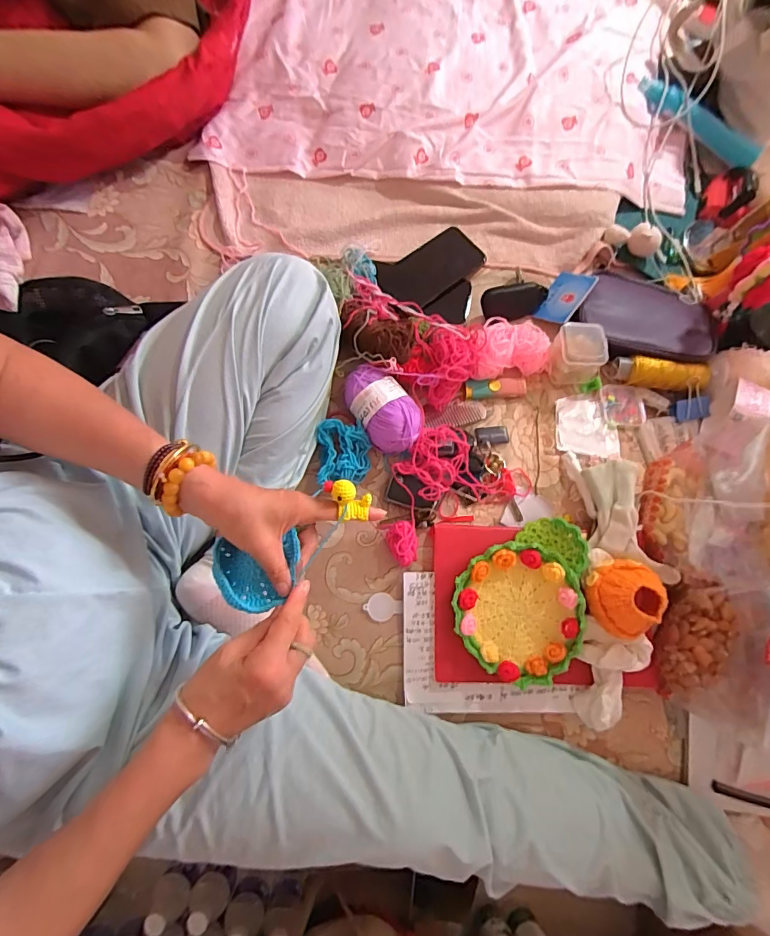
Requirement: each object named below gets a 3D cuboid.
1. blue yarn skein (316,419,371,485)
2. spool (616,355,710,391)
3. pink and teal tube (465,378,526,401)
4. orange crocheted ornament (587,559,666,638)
[{"bbox_3d":[-0.050,-0.018,0.541,0.061,0.038,0.073,-3,78,-4],"label":"blue yarn skein"},{"bbox_3d":[0.353,-0.120,0.568,0.109,0.027,0.030,13,77,-1],"label":"spool"},{"bbox_3d":[0.144,-0.103,0.580,0.078,0.021,0.022,-6,78,-5],"label":"pink and teal tube"},{"bbox_3d":[0.258,0.137,0.469,0.071,0.051,0.074,1,78,-3],"label":"orange crocheted ornament"}]

